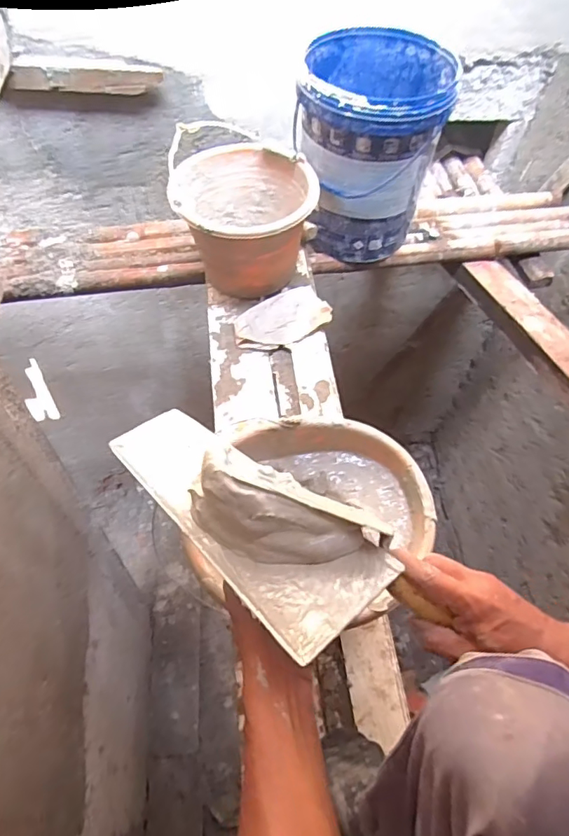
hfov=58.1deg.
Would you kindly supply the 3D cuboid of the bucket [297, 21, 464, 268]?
[{"bbox_3d":[0.169,-0.557,1.088,0.287,0.347,0.265,10,55,3],"label":"bucket"}]

